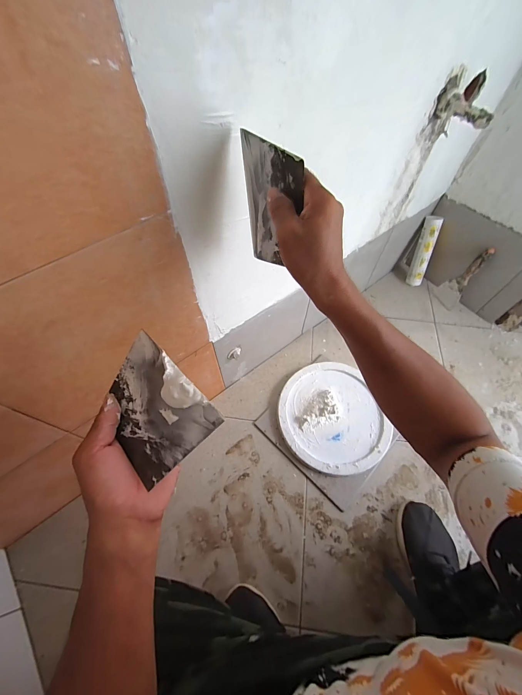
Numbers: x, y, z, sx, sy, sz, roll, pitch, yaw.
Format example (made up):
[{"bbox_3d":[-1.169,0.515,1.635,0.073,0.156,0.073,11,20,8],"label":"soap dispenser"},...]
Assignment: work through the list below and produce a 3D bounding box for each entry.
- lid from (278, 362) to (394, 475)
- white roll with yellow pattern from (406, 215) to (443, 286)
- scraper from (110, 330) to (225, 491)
[{"bbox_3d":[0.185,0.180,0.749,0.266,0.048,0.286,1,60,-1],"label":"lid"},{"bbox_3d":[0.540,-0.315,0.934,0.053,0.224,0.045,2,33,0],"label":"white roll with yellow pattern"},{"bbox_3d":[-0.109,0.055,0.269,0.137,0.010,0.094,40,95,31],"label":"scraper"}]

